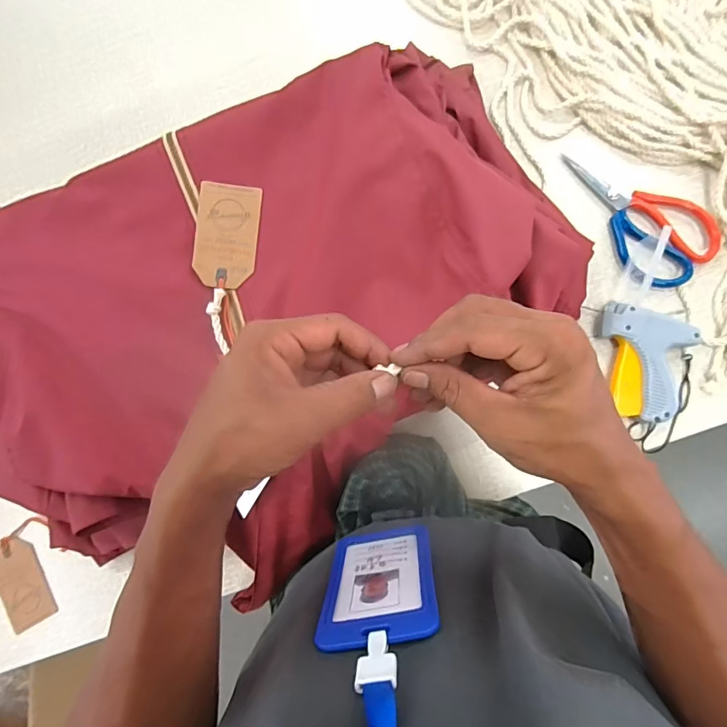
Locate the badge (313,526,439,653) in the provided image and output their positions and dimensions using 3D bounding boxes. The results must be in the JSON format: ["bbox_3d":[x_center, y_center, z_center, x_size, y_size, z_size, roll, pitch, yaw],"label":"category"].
[{"bbox_3d":[0.011,0.139,0.293,0.069,0.115,0.004,-11,97,6],"label":"badge"}]

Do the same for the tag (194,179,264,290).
[{"bbox_3d":[-0.131,-0.123,0.437,0.058,0.004,0.098,6,86,-2],"label":"tag"}]

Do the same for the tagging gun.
[{"bbox_3d":[0.290,-0.001,0.477,0.094,0.023,0.107,20,86,8],"label":"tagging gun"}]

